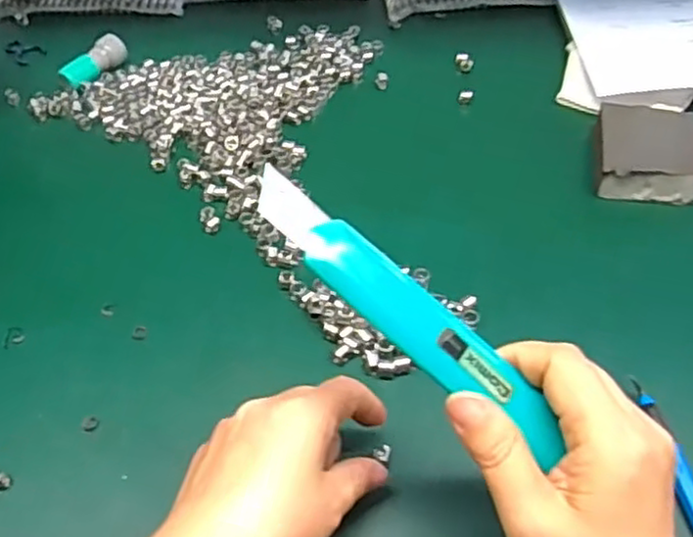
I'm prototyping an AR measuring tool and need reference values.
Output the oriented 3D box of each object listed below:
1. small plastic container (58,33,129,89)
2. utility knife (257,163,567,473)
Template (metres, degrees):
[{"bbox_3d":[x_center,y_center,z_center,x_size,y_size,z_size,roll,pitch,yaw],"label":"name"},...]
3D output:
[{"bbox_3d":[-0.212,-0.176,0.597,0.023,0.017,0.062,27,55,24],"label":"small plastic container"},{"bbox_3d":[0.024,0.016,0.262,0.142,0.007,0.028,40,57,-2],"label":"utility knife"}]

